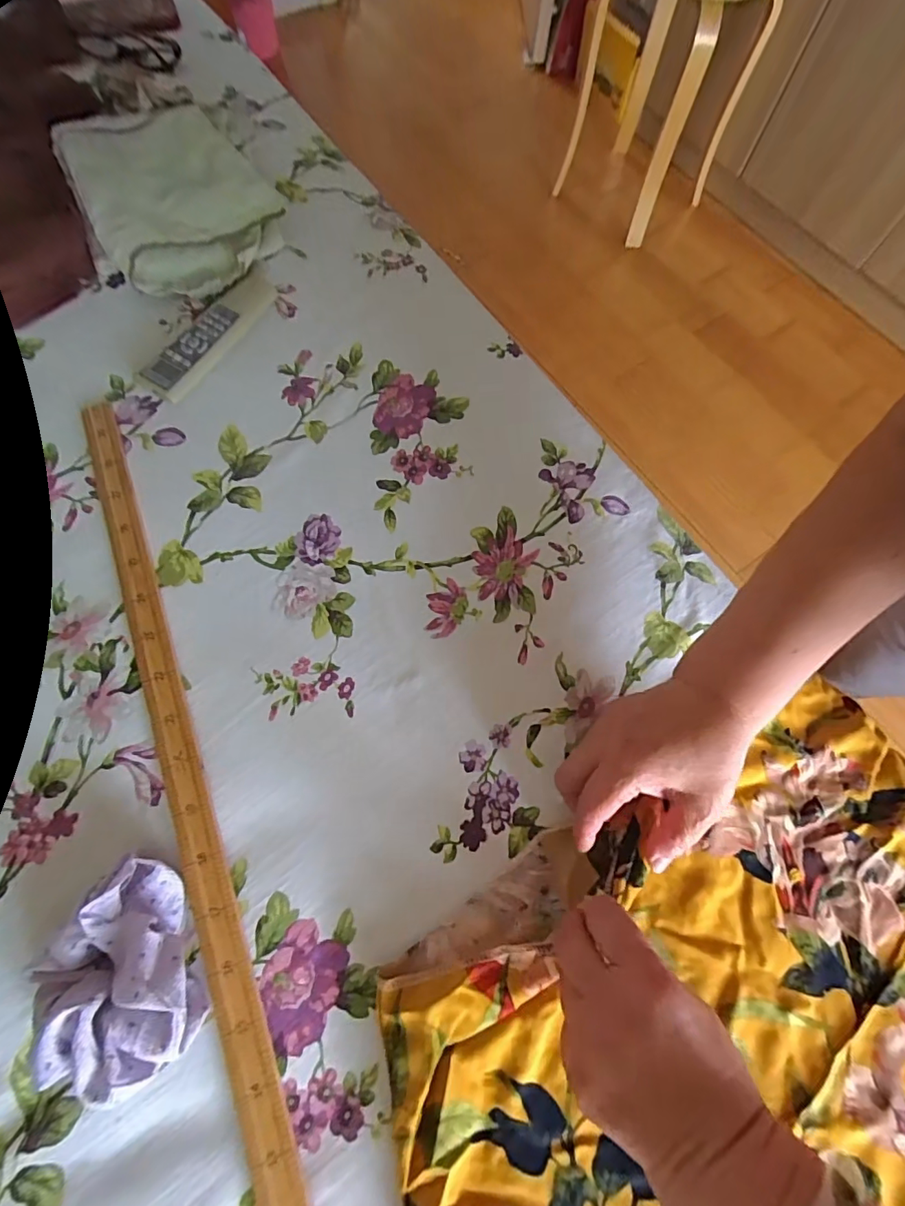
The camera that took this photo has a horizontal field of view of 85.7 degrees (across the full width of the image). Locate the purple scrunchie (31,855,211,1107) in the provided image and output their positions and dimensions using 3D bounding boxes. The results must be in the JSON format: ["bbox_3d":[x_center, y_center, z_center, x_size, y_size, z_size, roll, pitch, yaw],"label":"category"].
[{"bbox_3d":[-0.201,0.223,0.291,0.086,0.052,0.113,-27,74,-10],"label":"purple scrunchie"}]

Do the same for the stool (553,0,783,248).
[{"bbox_3d":[0.492,-1.212,1.155,0.367,0.445,0.410,22,71,5],"label":"stool"}]

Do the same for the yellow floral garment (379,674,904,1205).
[{"bbox_3d":[0.239,0.335,0.279,0.435,0.036,0.486,-32,74,-12],"label":"yellow floral garment"}]

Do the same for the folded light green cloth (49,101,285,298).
[{"bbox_3d":[-0.277,-0.409,0.491,0.175,0.058,0.206,-33,75,-12],"label":"folded light green cloth"}]

